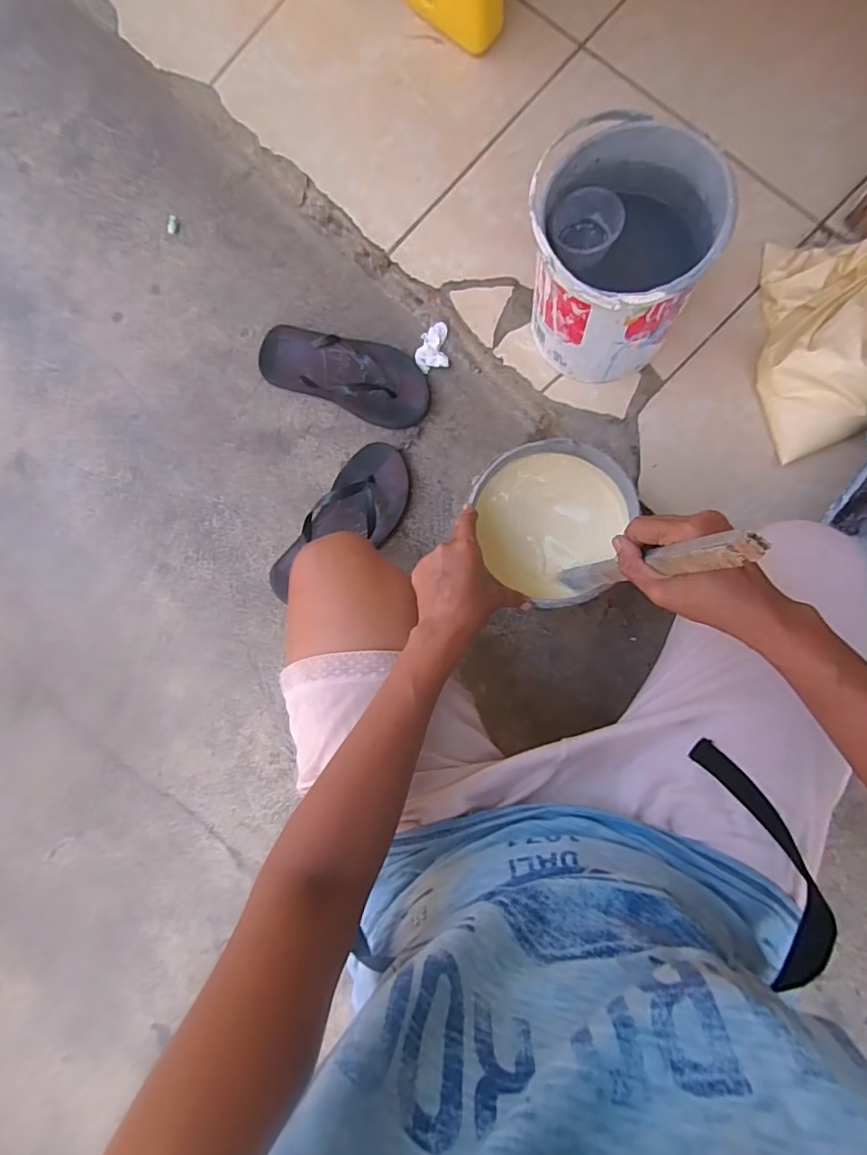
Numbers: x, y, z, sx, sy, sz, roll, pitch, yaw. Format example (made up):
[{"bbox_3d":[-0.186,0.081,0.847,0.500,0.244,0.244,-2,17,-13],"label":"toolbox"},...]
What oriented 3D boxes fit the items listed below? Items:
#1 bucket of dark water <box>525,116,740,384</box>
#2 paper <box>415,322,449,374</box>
[{"bbox_3d":[0.198,-0.335,0.564,0.167,0.186,0.172,0,86,7],"label":"bucket of dark water"},{"bbox_3d":[-0.003,-0.330,0.740,0.046,0.016,0.062,-3,86,7],"label":"paper"}]

